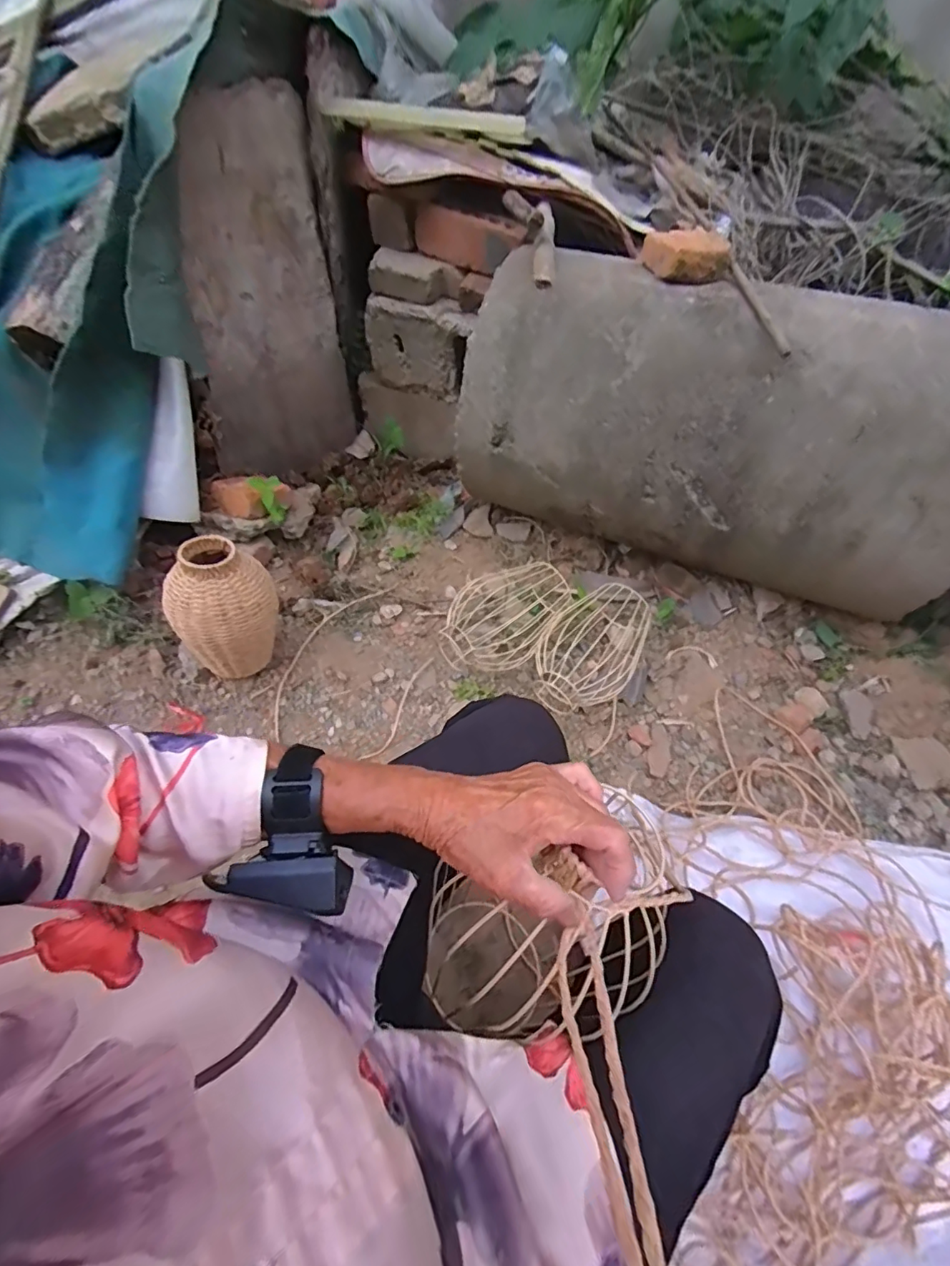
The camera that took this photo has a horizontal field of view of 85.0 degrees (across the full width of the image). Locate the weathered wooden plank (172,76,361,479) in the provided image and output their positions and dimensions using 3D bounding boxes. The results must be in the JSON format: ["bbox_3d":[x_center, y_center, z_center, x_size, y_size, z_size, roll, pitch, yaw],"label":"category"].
[{"bbox_3d":[-0.415,-0.660,1.078,0.074,0.664,0.415,25,49,21],"label":"weathered wooden plank"}]

